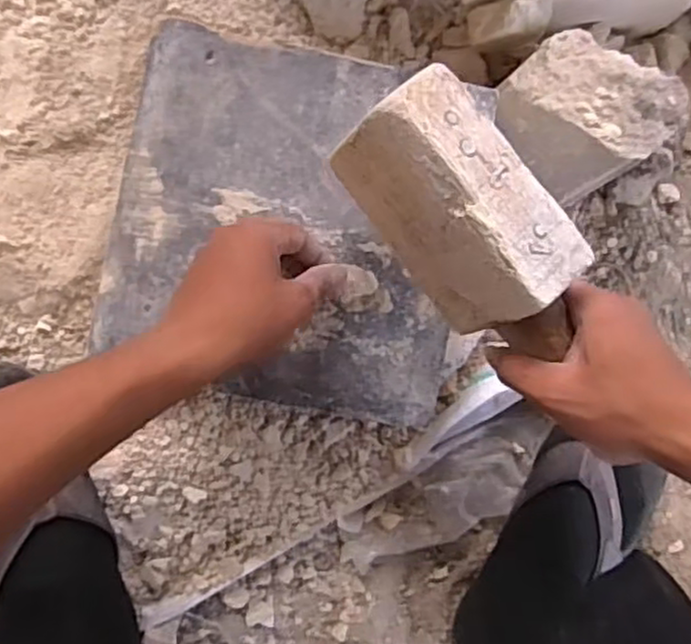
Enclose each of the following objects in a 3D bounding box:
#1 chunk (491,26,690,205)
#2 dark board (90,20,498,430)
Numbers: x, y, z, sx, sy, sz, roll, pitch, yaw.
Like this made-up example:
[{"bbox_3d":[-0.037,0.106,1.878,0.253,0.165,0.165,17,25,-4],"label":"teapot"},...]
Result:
[{"bbox_3d":[0.173,-0.153,0.523,0.104,0.061,0.111,0,89,-5],"label":"chunk"},{"bbox_3d":[-0.034,-0.068,0.495,0.240,0.006,0.241,12,88,-6],"label":"dark board"}]

